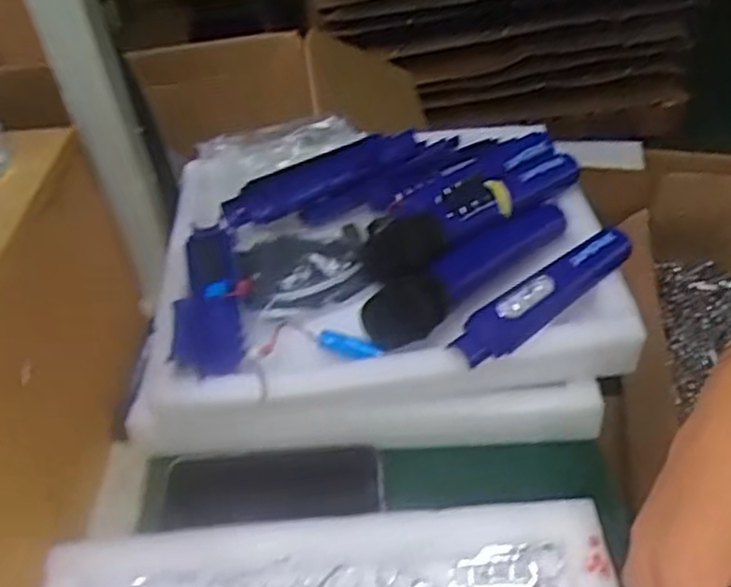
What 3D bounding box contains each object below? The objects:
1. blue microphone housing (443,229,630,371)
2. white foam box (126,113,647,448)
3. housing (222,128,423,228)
[{"bbox_3d":[0.132,0.000,0.520,0.162,0.024,0.032,-30,47,-24],"label":"blue microphone housing"},{"bbox_3d":[0.013,-0.026,0.615,0.364,0.107,0.302,-4,42,3],"label":"white foam box"},{"bbox_3d":[-0.037,-0.106,0.641,0.183,0.029,0.037,-24,45,-18],"label":"housing"}]

